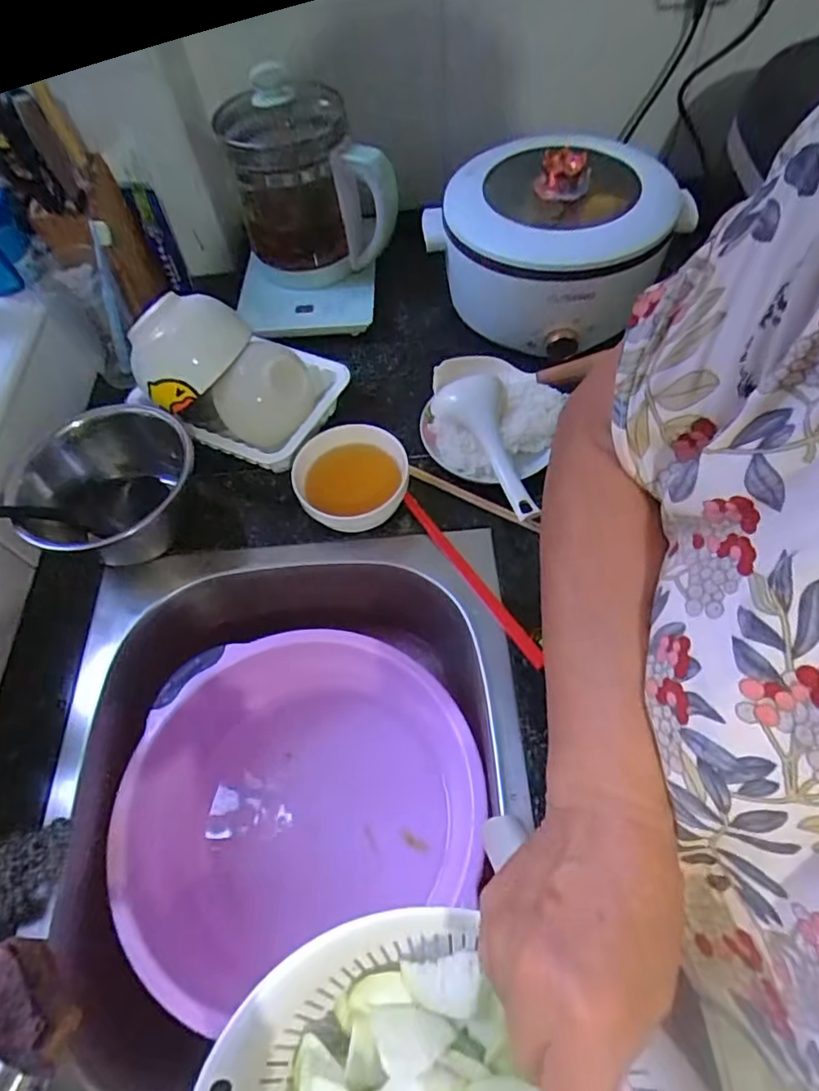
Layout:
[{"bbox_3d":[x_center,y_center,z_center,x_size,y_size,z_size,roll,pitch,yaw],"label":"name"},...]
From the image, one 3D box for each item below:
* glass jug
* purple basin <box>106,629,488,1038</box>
[{"bbox_3d":[-0.117,-0.444,0.702,0.186,0.191,0.147,-5,59,1],"label":"glass jug"},{"bbox_3d":[-0.104,0.242,0.570,0.311,0.126,0.281,-16,59,-5],"label":"purple basin"}]

